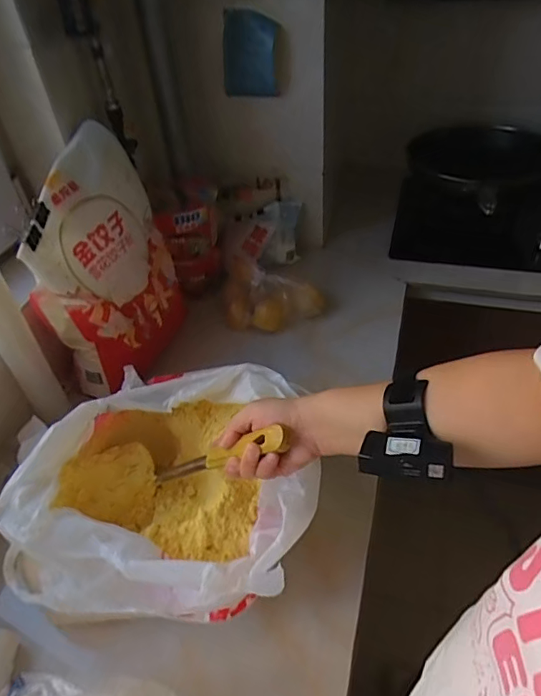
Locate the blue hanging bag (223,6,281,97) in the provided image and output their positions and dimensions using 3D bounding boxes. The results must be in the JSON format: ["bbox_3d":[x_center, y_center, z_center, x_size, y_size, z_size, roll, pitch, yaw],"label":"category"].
[{"bbox_3d":[-0.038,-0.547,0.911,0.108,0.135,0.017,11,46,15],"label":"blue hanging bag"}]

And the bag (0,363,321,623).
[{"bbox_3d":[-0.122,0.167,0.587,0.346,0.137,0.278,-1,44,4],"label":"bag"}]

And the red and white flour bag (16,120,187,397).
[{"bbox_3d":[-0.259,-0.133,0.790,0.144,0.310,0.259,5,45,10],"label":"red and white flour bag"}]

